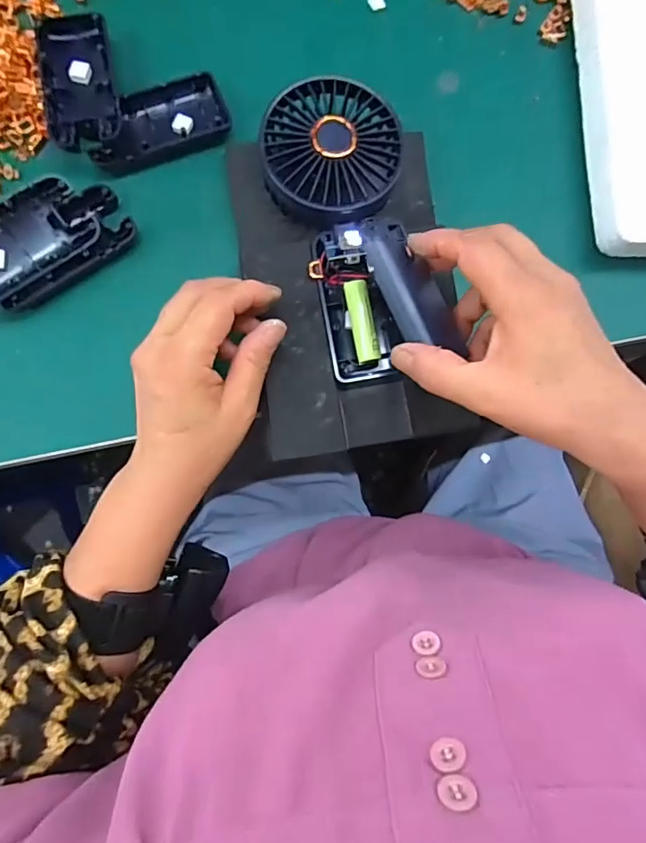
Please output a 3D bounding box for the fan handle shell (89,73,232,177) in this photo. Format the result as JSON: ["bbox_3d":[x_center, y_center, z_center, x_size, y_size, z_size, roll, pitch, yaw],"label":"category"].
[{"bbox_3d":[-0.109,-0.197,0.343,0.094,0.023,0.040,-28,86,-7],"label":"fan handle shell"}]

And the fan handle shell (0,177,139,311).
[{"bbox_3d":[-0.174,-0.107,0.310,0.110,0.030,0.049,-38,87,-8],"label":"fan handle shell"}]

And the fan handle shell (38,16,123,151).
[{"bbox_3d":[-0.155,-0.217,0.330,0.044,0.018,0.098,-10,84,-5],"label":"fan handle shell"}]

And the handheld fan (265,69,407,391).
[{"bbox_3d":[0.012,-0.115,0.322,0.080,0.032,0.181,-8,96,-5],"label":"handheld fan"}]

